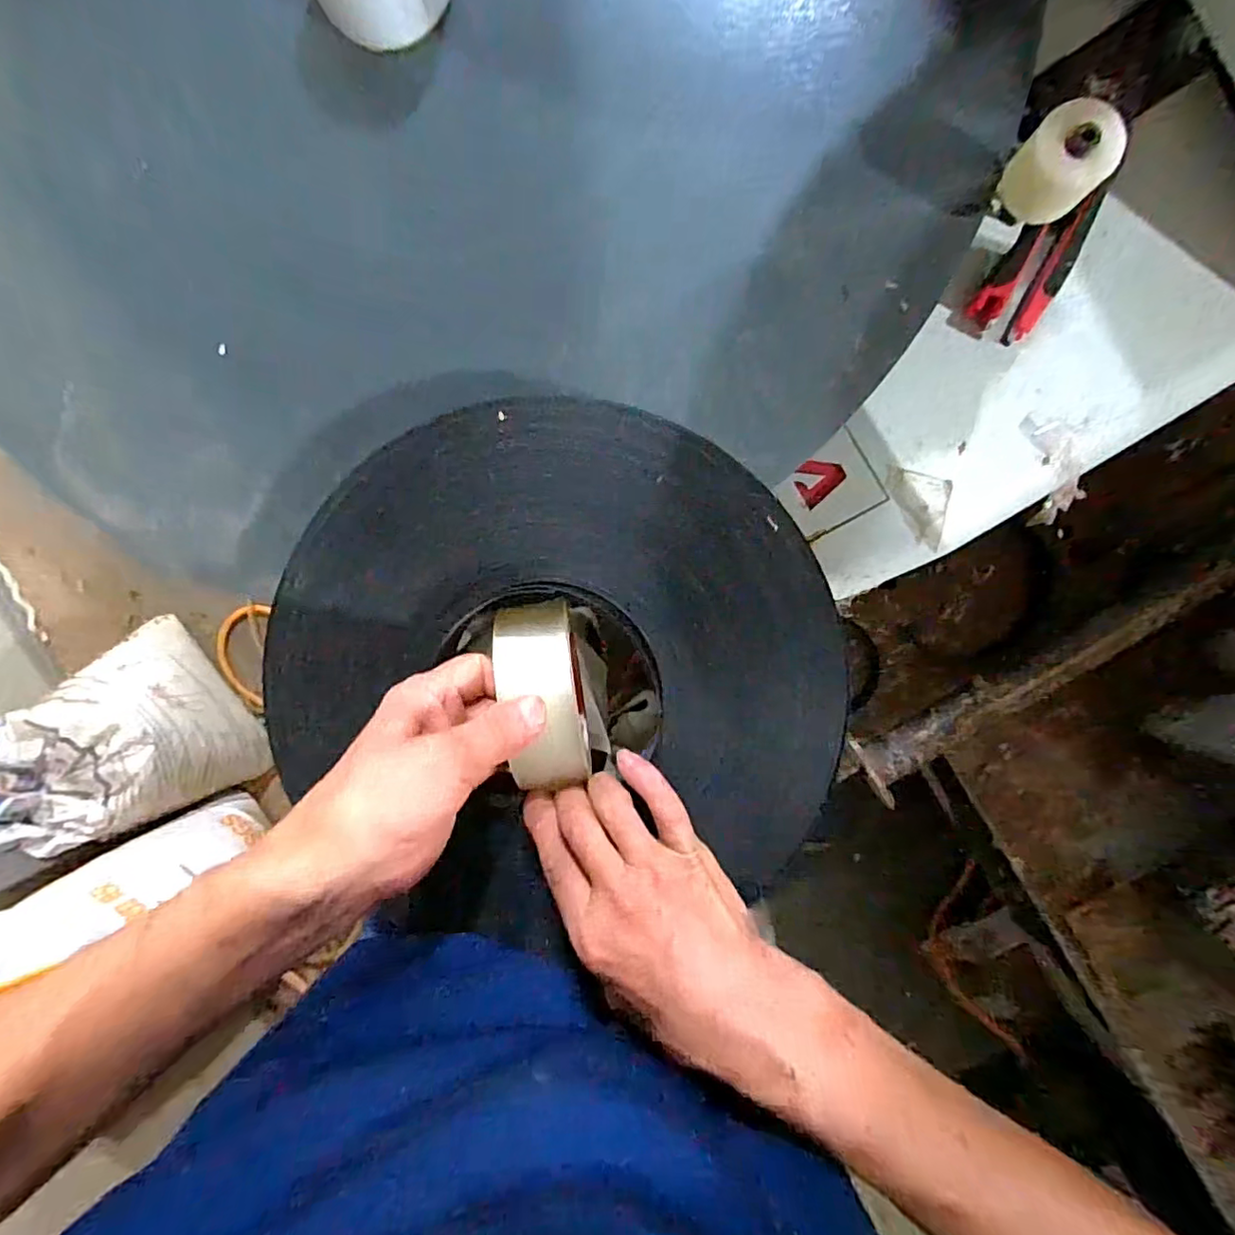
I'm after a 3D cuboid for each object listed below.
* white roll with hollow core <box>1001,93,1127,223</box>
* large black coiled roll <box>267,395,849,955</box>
[{"bbox_3d":[0.218,-0.222,0.290,0.036,0.034,0.040,-42,91,5],"label":"white roll with hollow core"},{"bbox_3d":[-0.043,0.036,0.348,0.312,0.044,0.310,0,94,3],"label":"large black coiled roll"}]

